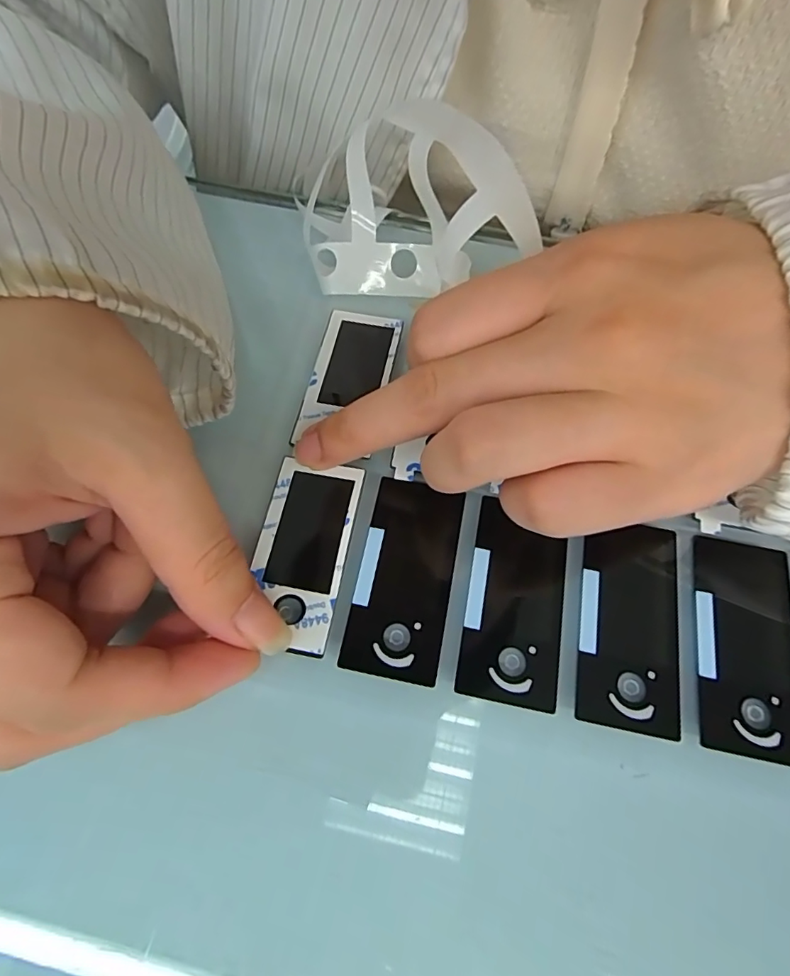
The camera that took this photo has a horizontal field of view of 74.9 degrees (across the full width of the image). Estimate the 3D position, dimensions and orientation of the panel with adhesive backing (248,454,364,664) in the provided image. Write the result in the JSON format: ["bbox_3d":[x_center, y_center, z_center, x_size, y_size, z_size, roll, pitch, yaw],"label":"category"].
[{"bbox_3d":[-0.028,0.018,0.156,0.027,0.004,0.058,10,65,3],"label":"panel with adhesive backing"}]

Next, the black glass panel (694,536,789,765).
[{"bbox_3d":[0.100,0.043,0.145,0.027,0.004,0.059,12,65,4],"label":"black glass panel"}]

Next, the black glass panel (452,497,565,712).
[{"bbox_3d":[0.035,0.032,0.150,0.027,0.004,0.056,12,65,3],"label":"black glass panel"}]

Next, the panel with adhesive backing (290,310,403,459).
[{"bbox_3d":[-0.016,-0.040,0.182,0.027,0.004,0.057,11,66,5],"label":"panel with adhesive backing"}]

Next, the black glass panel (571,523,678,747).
[{"bbox_3d":[0.067,0.038,0.147,0.027,0.004,0.057,11,65,3],"label":"black glass panel"}]

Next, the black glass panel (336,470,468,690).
[{"bbox_3d":[0.003,0.025,0.153,0.028,0.004,0.058,12,65,3],"label":"black glass panel"}]

